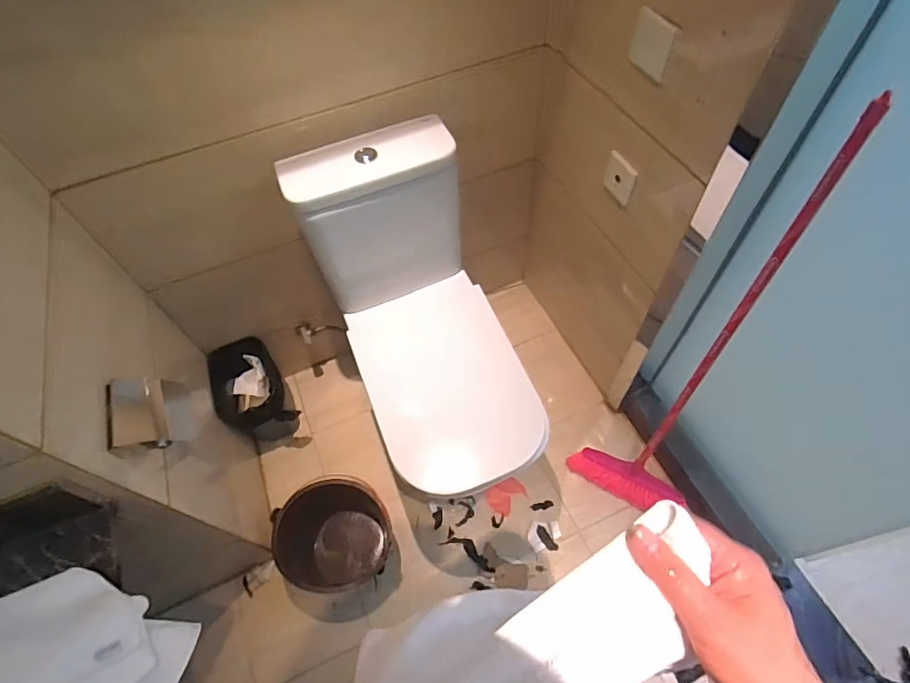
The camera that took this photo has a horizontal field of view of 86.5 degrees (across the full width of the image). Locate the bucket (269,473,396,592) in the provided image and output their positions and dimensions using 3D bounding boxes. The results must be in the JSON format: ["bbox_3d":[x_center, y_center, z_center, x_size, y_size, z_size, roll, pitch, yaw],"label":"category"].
[{"bbox_3d":[-0.331,0.517,1.313,0.291,0.220,0.258,5,59,7],"label":"bucket"}]

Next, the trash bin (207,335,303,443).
[{"bbox_3d":[-0.616,0.187,1.528,0.186,0.288,0.291,-27,60,-12],"label":"trash bin"}]

